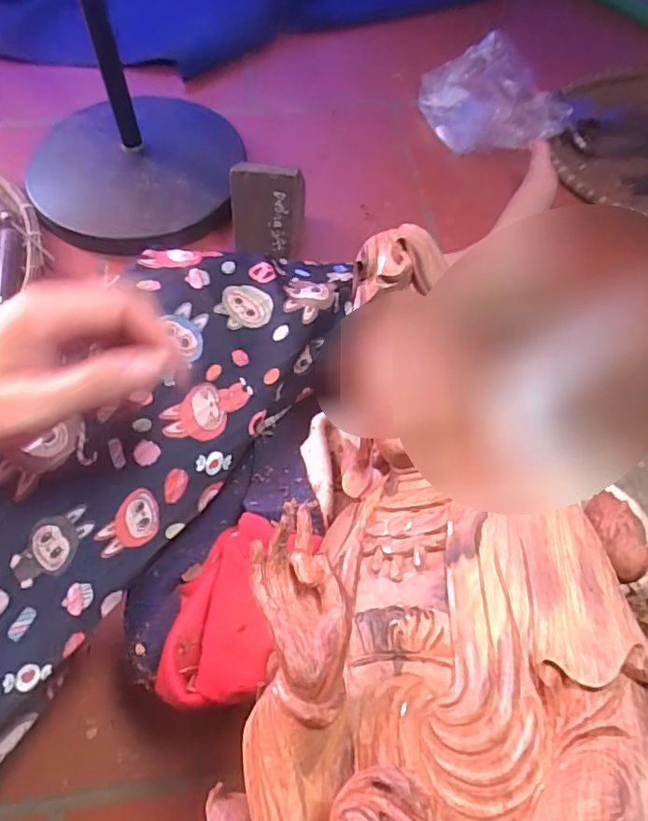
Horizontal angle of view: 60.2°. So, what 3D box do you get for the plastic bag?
[{"bbox_3d":[0.228,-0.417,0.761,0.195,0.108,0.110,16,62,8],"label":"plastic bag"}]

